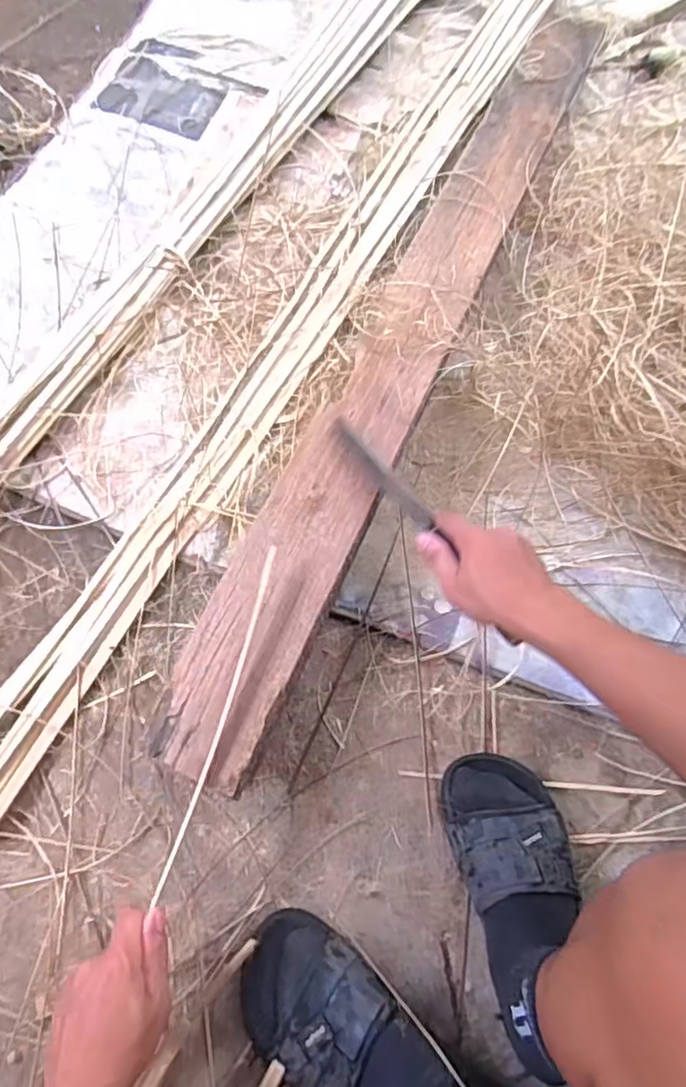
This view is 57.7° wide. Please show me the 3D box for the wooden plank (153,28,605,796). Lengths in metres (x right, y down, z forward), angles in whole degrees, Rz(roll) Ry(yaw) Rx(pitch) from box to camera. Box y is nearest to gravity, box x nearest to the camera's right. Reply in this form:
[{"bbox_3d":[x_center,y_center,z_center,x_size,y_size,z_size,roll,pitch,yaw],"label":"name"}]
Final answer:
[{"bbox_3d":[0.104,-0.297,0.775,0.107,0.029,1.187,22,67,11],"label":"wooden plank"}]

